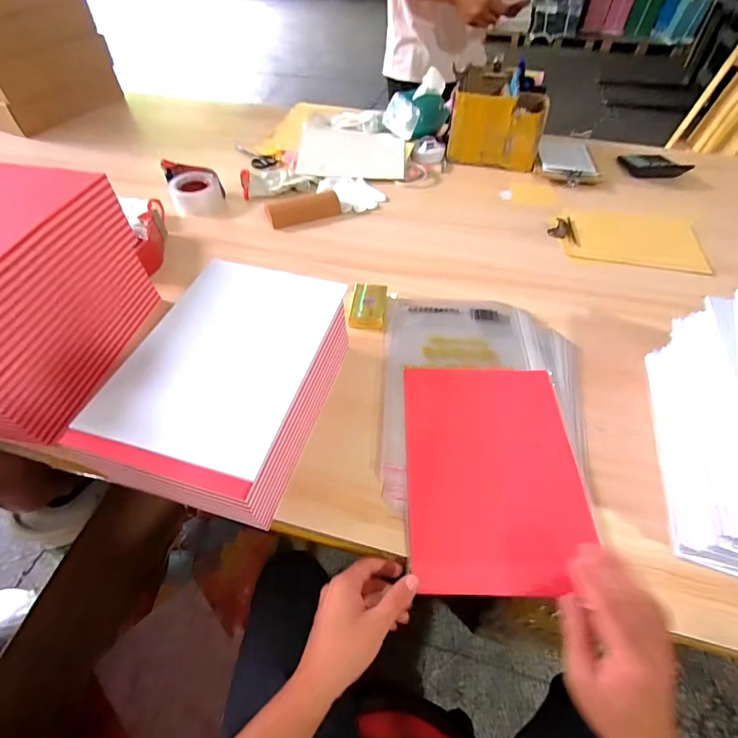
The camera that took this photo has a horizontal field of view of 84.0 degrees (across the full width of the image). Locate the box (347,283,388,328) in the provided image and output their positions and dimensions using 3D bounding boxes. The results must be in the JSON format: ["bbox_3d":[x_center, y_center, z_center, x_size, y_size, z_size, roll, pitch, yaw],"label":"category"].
[{"bbox_3d":[-0.001,-0.110,0.685,0.056,0.026,0.093,4,51,3],"label":"box"}]

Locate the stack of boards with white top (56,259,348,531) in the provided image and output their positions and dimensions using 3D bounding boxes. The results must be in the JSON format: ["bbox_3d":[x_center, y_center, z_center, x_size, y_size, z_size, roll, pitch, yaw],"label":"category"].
[{"bbox_3d":[-0.167,0.015,0.517,0.203,0.135,0.310,15,52,12],"label":"stack of boards with white top"}]

